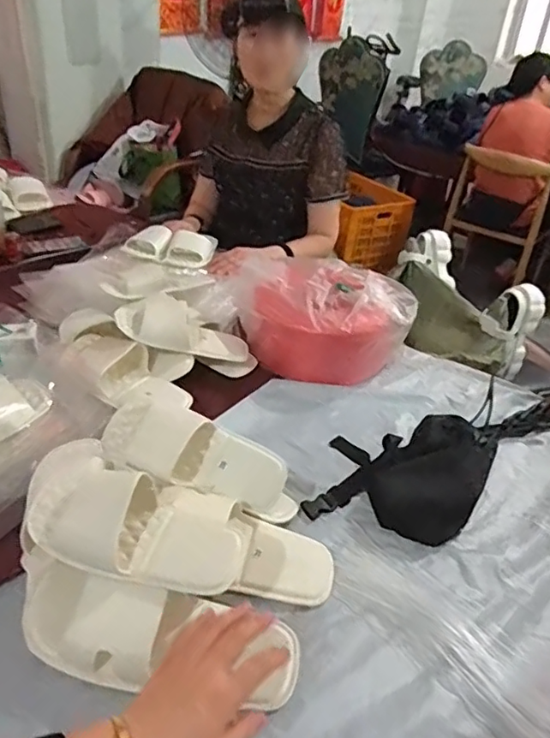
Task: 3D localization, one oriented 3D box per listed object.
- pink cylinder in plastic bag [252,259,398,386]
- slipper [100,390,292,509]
[{"bbox_3d":[0.093,-0.094,1.091,0.270,0.141,0.221,1,33,-5],"label":"pink cylinder in plastic bag"},{"bbox_3d":[-0.095,0.101,0.716,0.235,0.055,0.098,21,68,2],"label":"slipper"}]

